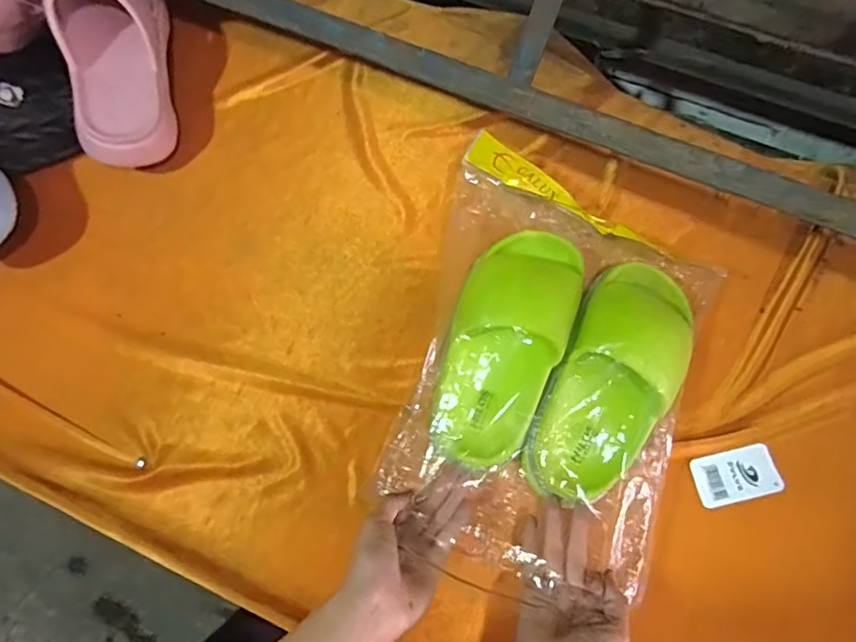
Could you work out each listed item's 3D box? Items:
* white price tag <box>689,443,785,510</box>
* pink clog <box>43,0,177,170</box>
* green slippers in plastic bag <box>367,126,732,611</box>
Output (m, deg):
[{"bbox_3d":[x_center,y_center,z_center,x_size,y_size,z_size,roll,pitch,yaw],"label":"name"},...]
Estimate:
[{"bbox_3d":[0.288,0.144,0.506,0.077,0.004,0.045,-13,68,-2],"label":"white price tag"},{"bbox_3d":[-0.311,-0.252,0.534,0.088,0.109,0.182,-13,91,-5],"label":"pink clog"},{"bbox_3d":[0.100,0.049,0.484,0.255,0.081,0.352,22,74,5],"label":"green slippers in plastic bag"}]

